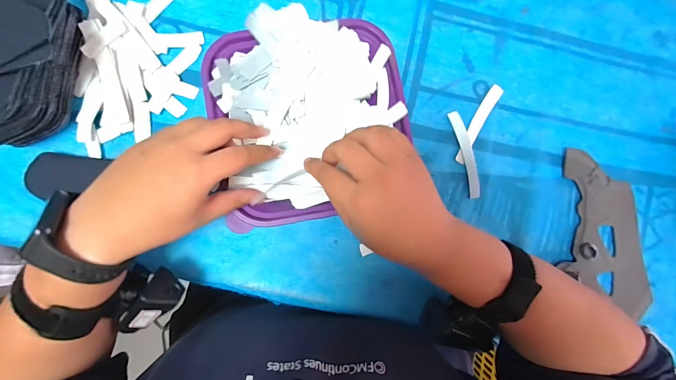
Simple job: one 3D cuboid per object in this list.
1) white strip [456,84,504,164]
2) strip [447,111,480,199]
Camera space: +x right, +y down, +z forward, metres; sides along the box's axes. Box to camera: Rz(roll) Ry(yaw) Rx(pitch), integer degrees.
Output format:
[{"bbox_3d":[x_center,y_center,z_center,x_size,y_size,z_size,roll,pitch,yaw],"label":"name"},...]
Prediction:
[{"bbox_3d":[0.159,-0.076,0.354,0.016,0.004,0.101,32,83,-3],"label":"white strip"},{"bbox_3d":[0.144,-0.040,0.349,0.015,0.005,0.098,-13,87,-8],"label":"strip"}]

